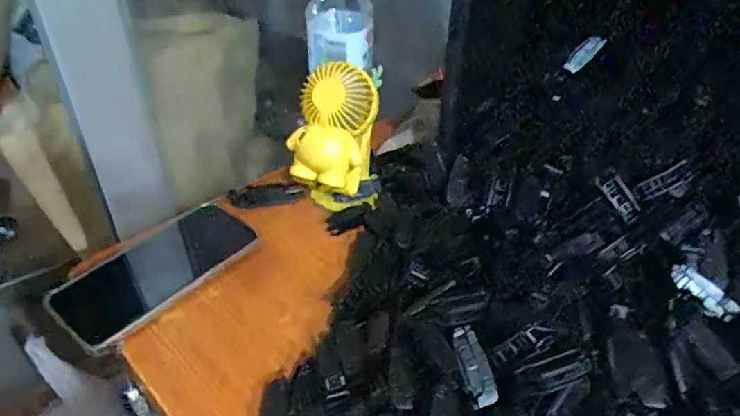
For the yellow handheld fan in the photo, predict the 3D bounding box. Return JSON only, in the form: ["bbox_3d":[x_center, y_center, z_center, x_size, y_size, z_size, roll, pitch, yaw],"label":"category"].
[{"bbox_3d":[-0.033,-0.056,0.513,0.073,0.145,0.080,8,39,9],"label":"yellow handheld fan"}]

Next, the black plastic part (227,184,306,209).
[{"bbox_3d":[-0.104,-0.013,0.559,0.075,0.019,0.014,-12,40,-15],"label":"black plastic part"}]

